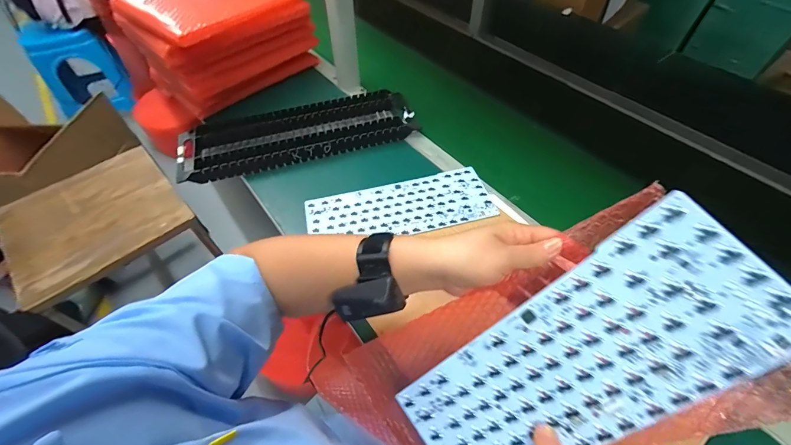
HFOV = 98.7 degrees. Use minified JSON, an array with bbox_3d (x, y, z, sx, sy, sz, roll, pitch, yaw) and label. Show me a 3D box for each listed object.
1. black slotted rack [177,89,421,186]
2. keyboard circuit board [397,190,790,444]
[{"bbox_3d":[-0.190,-0.183,0.683,0.451,0.035,0.158,-15,54,-10],"label":"black slotted rack"},{"bbox_3d":[0.140,0.125,0.283,0.305,0.004,0.120,-45,71,21],"label":"keyboard circuit board"}]

